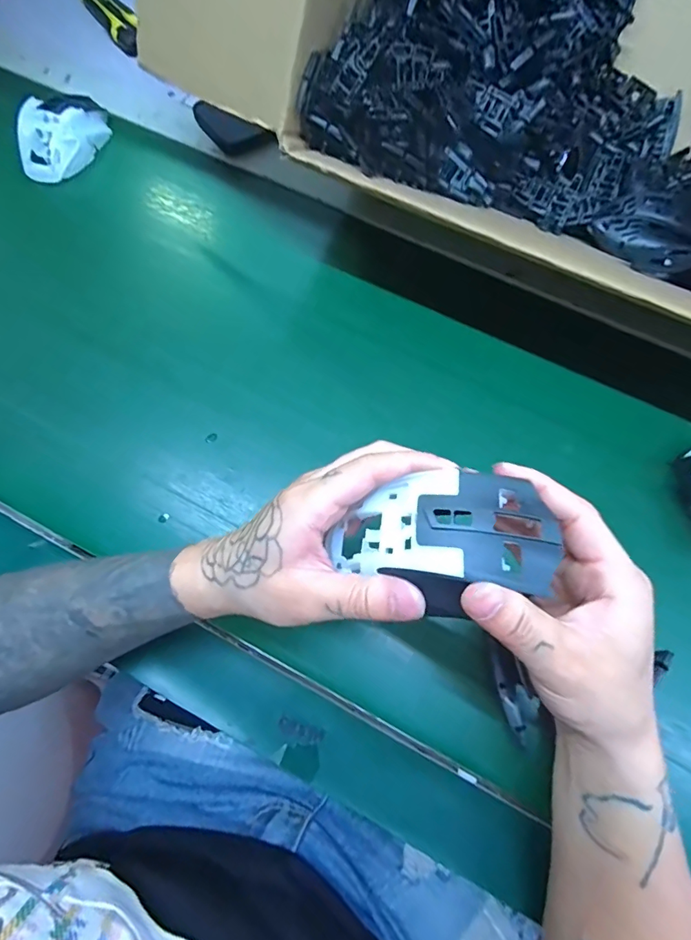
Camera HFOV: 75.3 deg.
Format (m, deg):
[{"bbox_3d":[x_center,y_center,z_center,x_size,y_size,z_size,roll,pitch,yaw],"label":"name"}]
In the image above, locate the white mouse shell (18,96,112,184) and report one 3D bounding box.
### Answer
[{"bbox_3d":[-0.294,-0.343,0.460,0.052,0.041,0.103,38,76,11],"label":"white mouse shell"}]

